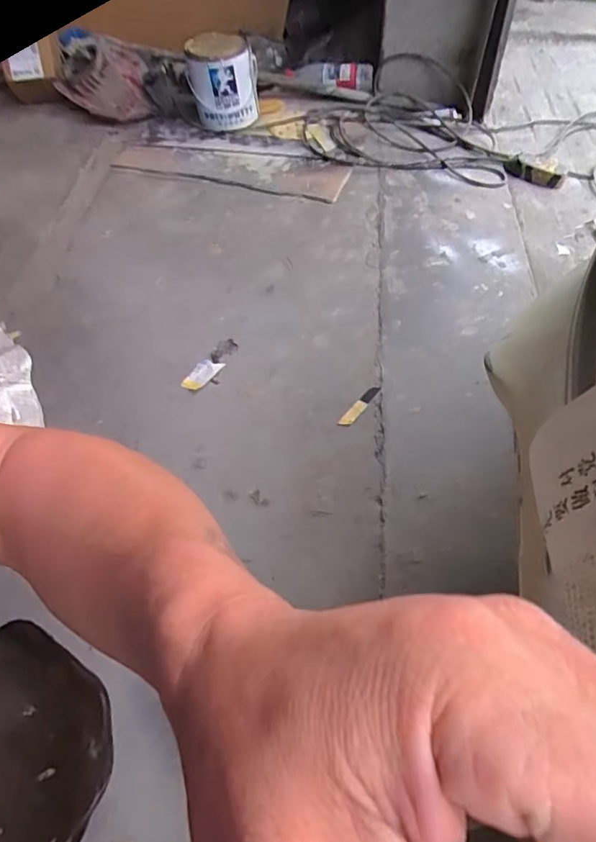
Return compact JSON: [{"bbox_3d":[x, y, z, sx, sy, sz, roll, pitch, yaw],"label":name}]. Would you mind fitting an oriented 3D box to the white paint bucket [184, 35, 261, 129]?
[{"bbox_3d":[-0.165,-0.741,1.206,0.149,0.164,0.167,-3,53,-1],"label":"white paint bucket"}]

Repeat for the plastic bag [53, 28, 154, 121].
[{"bbox_3d":[-0.460,-0.802,1.284,0.203,0.145,0.199,-16,54,-11],"label":"plastic bag"}]

